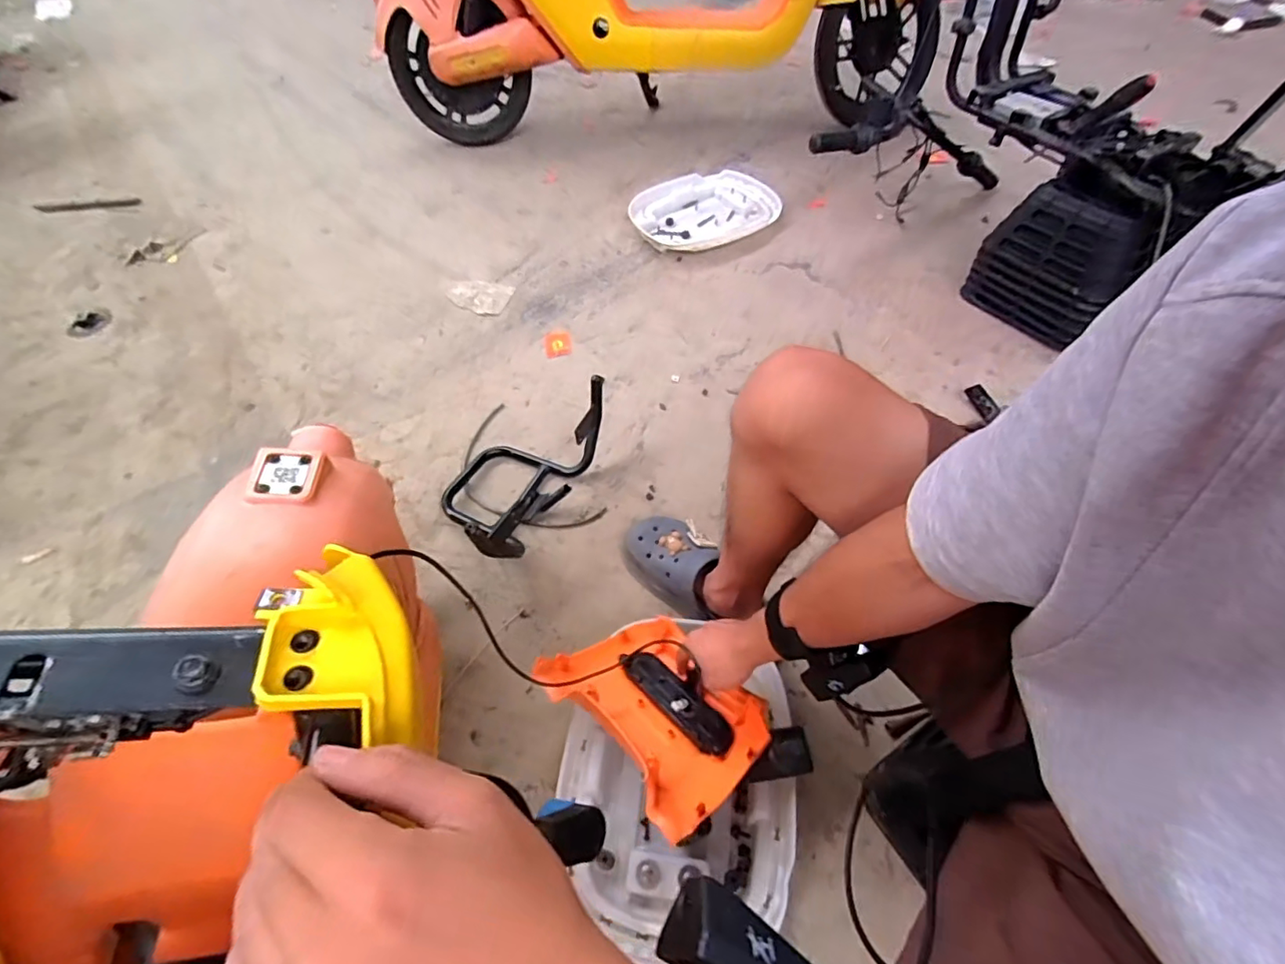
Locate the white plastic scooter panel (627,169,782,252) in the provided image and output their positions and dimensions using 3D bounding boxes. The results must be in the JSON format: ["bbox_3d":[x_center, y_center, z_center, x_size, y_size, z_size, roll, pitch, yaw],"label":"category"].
[{"bbox_3d":[0.156,-0.669,1.379,0.369,0.047,0.272,-32,60,-18],"label":"white plastic scooter panel"}]

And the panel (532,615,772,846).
[{"bbox_3d":[0.017,0.254,0.642,0.173,0.057,0.241,-23,43,-35],"label":"panel"}]

